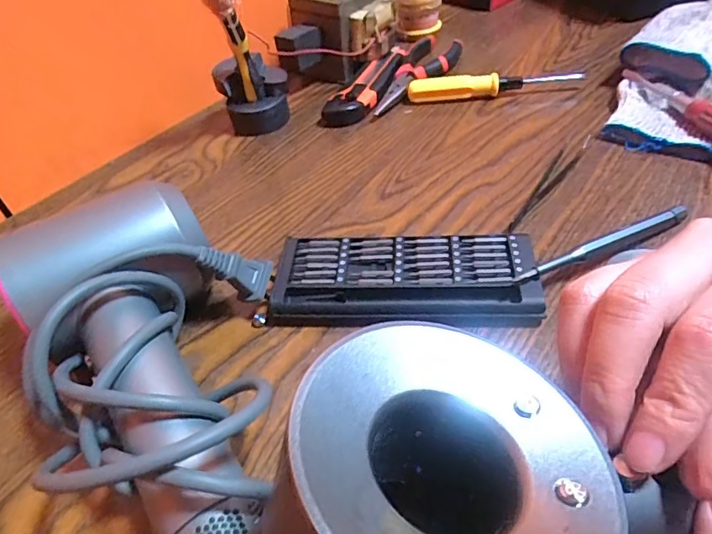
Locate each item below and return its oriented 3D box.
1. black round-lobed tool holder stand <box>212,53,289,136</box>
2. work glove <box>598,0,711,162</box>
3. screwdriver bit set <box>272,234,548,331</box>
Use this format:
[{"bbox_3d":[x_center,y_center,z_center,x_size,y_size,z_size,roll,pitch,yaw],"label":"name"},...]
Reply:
[{"bbox_3d":[-0.095,-0.163,0.465,0.061,0.058,0.052,-13,44,-6],"label":"black round-lobed tool holder stand"},{"bbox_3d":[0.284,-0.162,0.412,0.121,0.070,0.176,29,54,32],"label":"work glove"},{"bbox_3d":[0.029,0.006,0.303,0.154,0.014,0.065,-2,44,6],"label":"screwdriver bit set"}]

